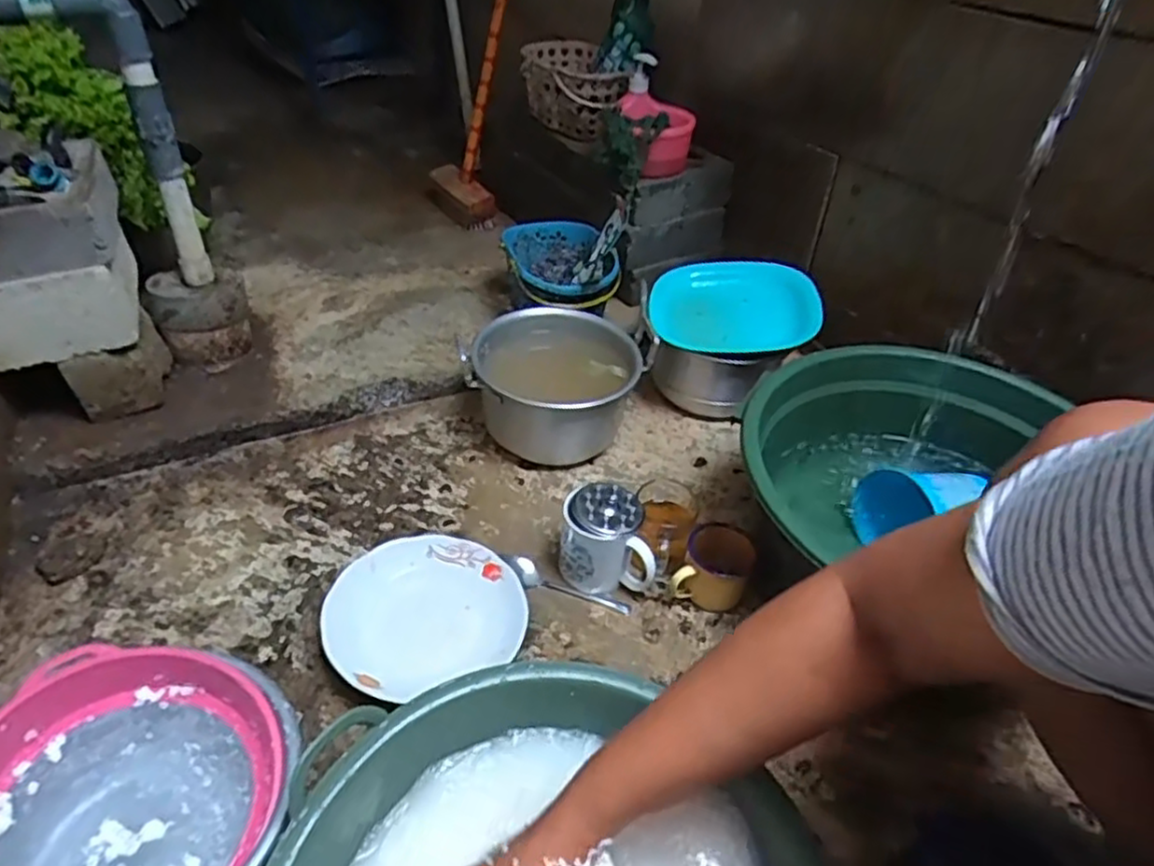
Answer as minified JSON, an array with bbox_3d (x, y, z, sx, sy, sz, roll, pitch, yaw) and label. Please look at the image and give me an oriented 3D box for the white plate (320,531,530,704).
[{"bbox_3d":[-0.154,0.179,0.736,0.192,0.032,0.179,2,38,-2],"label":"white plate"}]

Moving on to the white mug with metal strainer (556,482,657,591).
[{"bbox_3d":[0.036,0.118,0.792,0.104,0.101,0.072,9,38,6],"label":"white mug with metal strainer"}]

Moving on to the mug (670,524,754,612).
[{"bbox_3d":[0.150,0.149,0.799,0.079,0.074,0.072,2,38,-2],"label":"mug"}]

